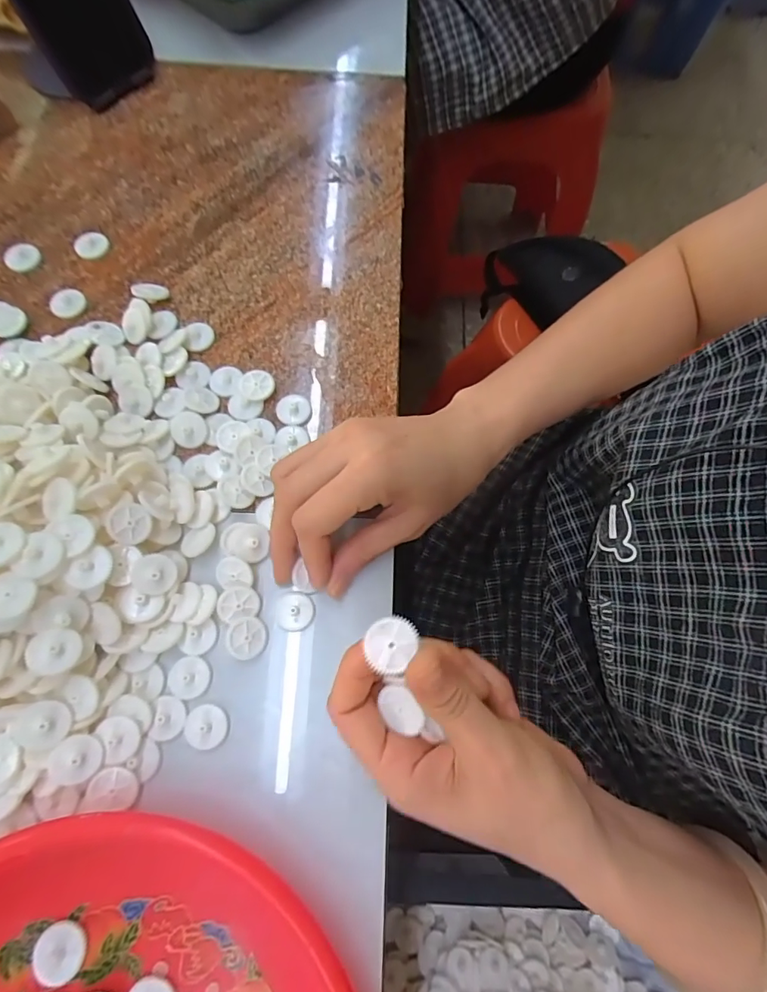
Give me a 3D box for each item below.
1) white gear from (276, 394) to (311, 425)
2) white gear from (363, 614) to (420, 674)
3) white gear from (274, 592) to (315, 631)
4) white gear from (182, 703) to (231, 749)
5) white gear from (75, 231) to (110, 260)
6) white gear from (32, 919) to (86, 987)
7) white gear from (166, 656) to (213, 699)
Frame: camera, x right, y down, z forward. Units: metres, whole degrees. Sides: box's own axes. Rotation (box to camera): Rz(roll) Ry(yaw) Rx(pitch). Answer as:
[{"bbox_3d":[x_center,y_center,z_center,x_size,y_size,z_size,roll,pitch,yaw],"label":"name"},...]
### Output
[{"bbox_3d":[-0.058,-0.056,0.295,0.022,0.004,0.021,1,71,-2],"label":"white gear"},{"bbox_3d":[0.003,0.057,0.181,0.018,0.004,0.021,27,72,7],"label":"white gear"},{"bbox_3d":[-0.049,0.064,0.256,0.022,0.004,0.021,1,71,-2],"label":"white gear"},{"bbox_3d":[-0.091,0.119,0.237,0.021,0.004,0.020,4,71,-1],"label":"white gear"},{"bbox_3d":[-0.209,-0.180,0.329,0.022,0.005,0.021,-25,74,-10],"label":"white gear"},{"bbox_3d":[-0.143,0.201,0.202,0.021,0.006,0.020,1,71,-2],"label":"white gear"},{"bbox_3d":[-0.103,0.096,0.244,0.021,0.004,0.021,-1,71,-2],"label":"white gear"}]

